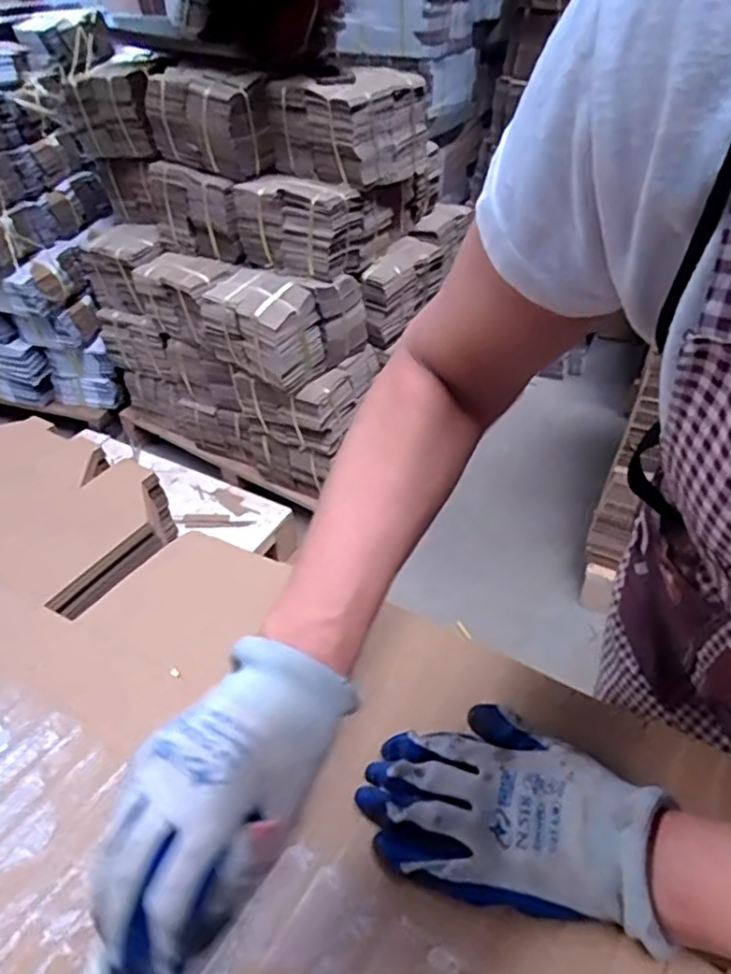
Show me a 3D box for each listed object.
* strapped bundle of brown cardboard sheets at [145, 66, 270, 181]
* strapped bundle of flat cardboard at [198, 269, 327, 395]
[{"bbox_3d":[-0.341,-0.784,1.425,0.264,0.176,0.115,21,46,25],"label":"strapped bundle of brown cardboard sheets"},{"bbox_3d":[-0.228,-0.352,1.457,0.274,0.177,0.146,28,49,30],"label":"strapped bundle of flat cardboard"}]

